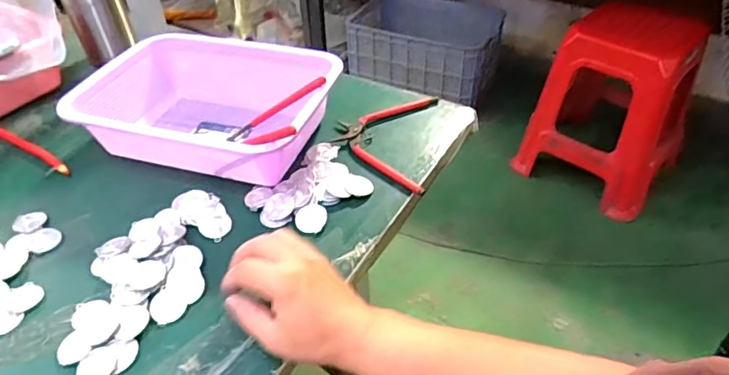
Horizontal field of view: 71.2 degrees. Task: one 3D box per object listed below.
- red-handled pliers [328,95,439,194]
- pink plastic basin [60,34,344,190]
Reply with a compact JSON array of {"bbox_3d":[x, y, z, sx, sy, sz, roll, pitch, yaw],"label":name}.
[{"bbox_3d":[0.020,-0.060,0.582,0.111,0.010,0.171,5,42,10],"label":"red-handled pliers"},{"bbox_3d":[-0.173,-0.091,0.575,0.259,0.076,0.177,12,44,17],"label":"pink plastic basin"}]

